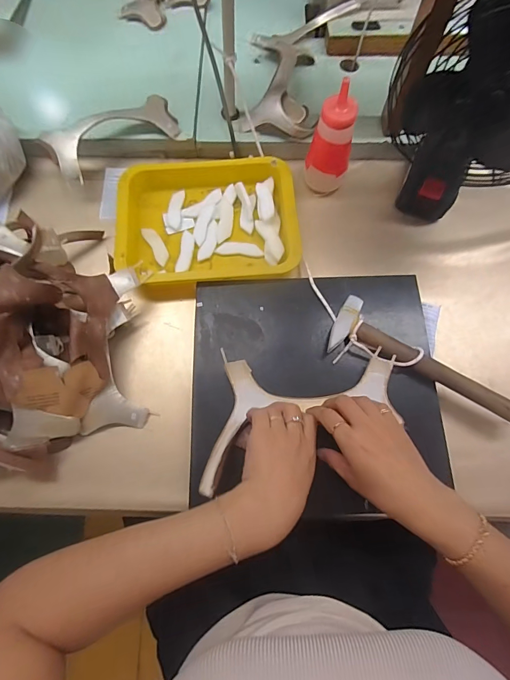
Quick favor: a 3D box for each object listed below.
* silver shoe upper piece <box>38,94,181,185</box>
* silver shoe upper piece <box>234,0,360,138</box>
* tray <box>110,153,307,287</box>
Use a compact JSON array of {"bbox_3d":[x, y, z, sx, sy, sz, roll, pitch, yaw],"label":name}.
[{"bbox_3d":[-0.213,-0.315,0.527,0.204,0.038,0.094,-35,76,-10],"label":"silver shoe upper piece"},{"bbox_3d":[0.060,-0.462,0.572,0.160,0.044,0.299,16,73,5],"label":"silver shoe upper piece"},{"bbox_3d":[-0.070,-0.179,0.517,0.256,0.041,0.206,-6,73,-2],"label":"tray"}]

